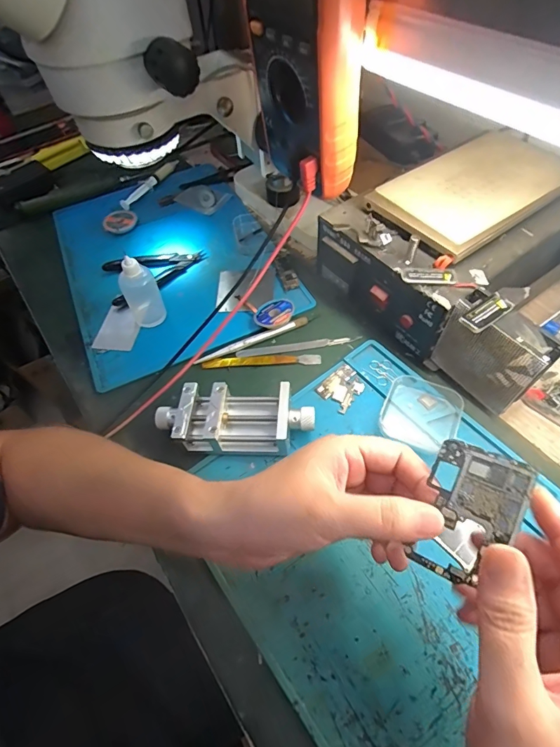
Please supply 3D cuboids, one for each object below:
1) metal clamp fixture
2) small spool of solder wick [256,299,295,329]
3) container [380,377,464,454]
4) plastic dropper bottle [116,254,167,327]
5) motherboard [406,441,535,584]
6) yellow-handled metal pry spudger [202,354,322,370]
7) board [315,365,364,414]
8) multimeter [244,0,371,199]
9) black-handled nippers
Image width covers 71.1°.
[{"bbox_3d":[-0.039,0.039,0.350,0.136,0.033,0.063,5,57,8],"label":"metal clamp fixture"},{"bbox_3d":[-0.006,-0.064,0.427,0.043,0.019,0.036,-15,56,-6],"label":"small spool of solder wick"},{"bbox_3d":[0.125,0.033,0.348,0.061,0.016,0.066,25,61,19],"label":"container"},{"bbox_3d":[-0.154,-0.096,0.422,0.040,0.082,0.049,-25,58,-12],"label":"plastic dropper bottle"},{"bbox_3d":[0.098,0.073,0.206,0.046,0.004,0.068,21,77,35],"label":"motherboard"},{"bbox_3d":[-0.019,-0.013,0.406,0.121,0.005,0.011,-3,56,3],"label":"yellow-handled metal pry spudger"},{"bbox_3d":[0.061,0.013,0.377,0.043,0.004,0.037,-37,61,-19],"label":"board"},{"bbox_3d":[0.016,-0.215,0.260,0.046,0.168,0.084,-32,59,-16],"label":"multimeter"},{"bbox_3d":[-0.152,-0.129,0.489,0.123,0.012,0.074,-23,57,-11],"label":"black-handled nippers"}]

